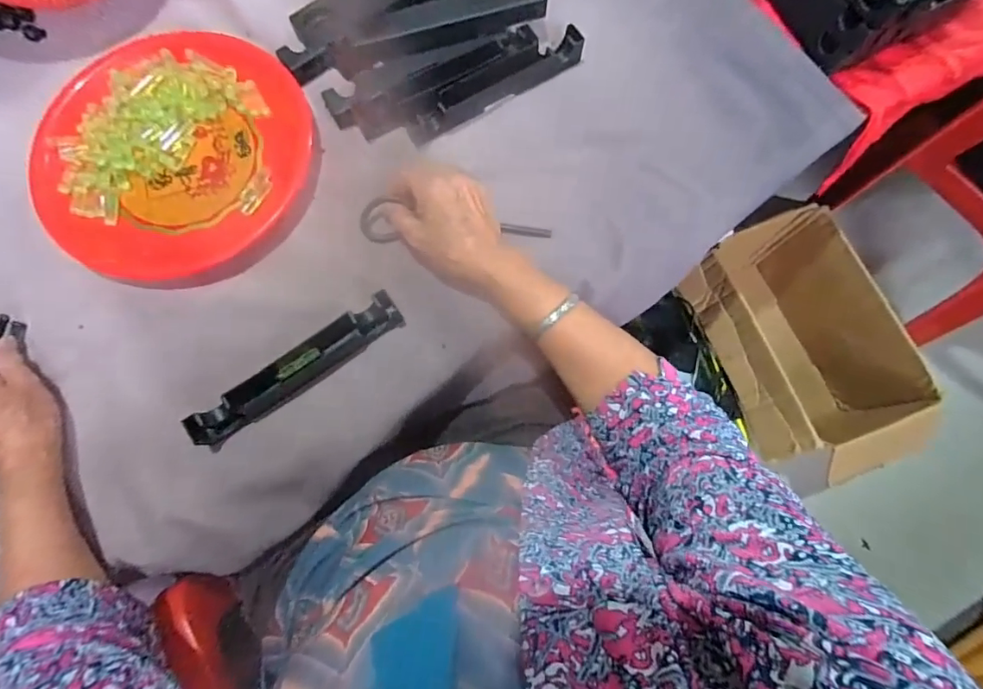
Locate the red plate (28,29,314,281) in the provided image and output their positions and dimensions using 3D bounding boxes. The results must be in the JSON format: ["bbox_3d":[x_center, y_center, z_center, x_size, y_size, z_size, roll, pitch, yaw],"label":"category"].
[{"bbox_3d":[-0.309,-0.191,0.482,0.244,0.024,0.253,0,76,0],"label":"red plate"}]

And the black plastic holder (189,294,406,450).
[{"bbox_3d":[-0.166,0.021,0.426,0.194,0.024,0.030,-33,79,-8],"label":"black plastic holder"}]

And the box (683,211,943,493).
[{"bbox_3d":[0.516,0.022,0.876,0.263,0.213,0.401,-20,77,-5],"label":"box"}]

